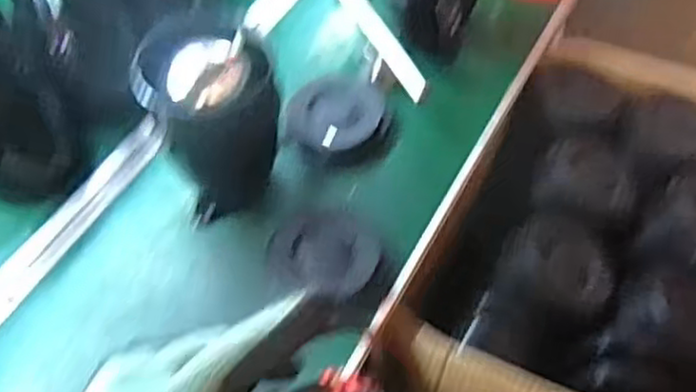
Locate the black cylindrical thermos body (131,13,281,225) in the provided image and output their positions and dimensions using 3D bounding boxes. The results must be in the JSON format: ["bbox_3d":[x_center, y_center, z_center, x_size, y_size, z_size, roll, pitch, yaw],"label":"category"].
[{"bbox_3d":[-0.129,-0.075,0.722,0.132,0.181,0.108,-16,54,-10],"label":"black cylindrical thermos body"}]

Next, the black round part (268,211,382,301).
[{"bbox_3d":[-0.023,0.056,0.718,0.110,0.022,0.106,-1,53,1],"label":"black round part"}]

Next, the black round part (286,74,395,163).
[{"bbox_3d":[-0.006,-0.092,0.835,0.107,0.038,0.114,-1,53,1],"label":"black round part"}]

